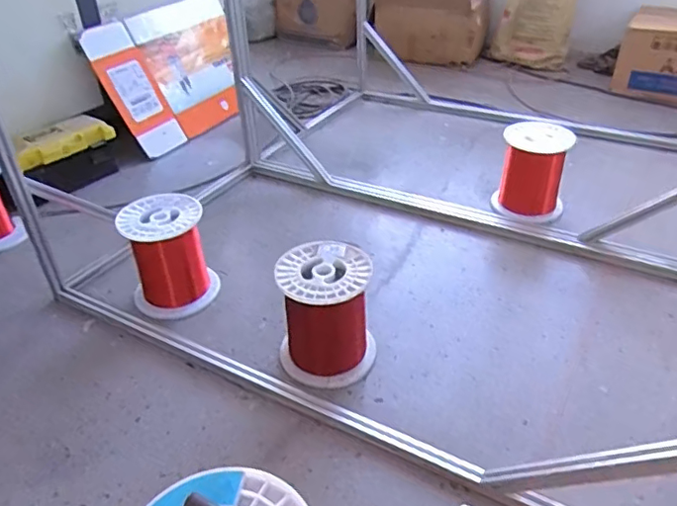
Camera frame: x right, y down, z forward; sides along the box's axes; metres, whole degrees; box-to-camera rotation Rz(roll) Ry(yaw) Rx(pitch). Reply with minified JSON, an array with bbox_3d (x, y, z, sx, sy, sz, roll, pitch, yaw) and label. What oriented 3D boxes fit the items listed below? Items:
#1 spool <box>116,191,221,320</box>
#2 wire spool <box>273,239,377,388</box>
[{"bbox_3d":[-0.422,0.006,1.406,0.205,0.237,0.186,-15,38,-17],"label":"spool"},{"bbox_3d":[-0.026,0.132,1.209,0.199,0.233,0.212,-1,36,1],"label":"wire spool"}]

